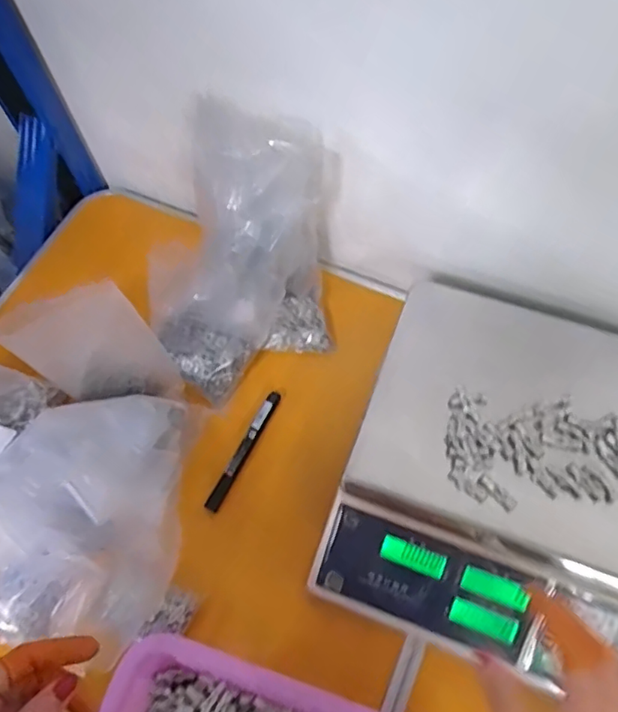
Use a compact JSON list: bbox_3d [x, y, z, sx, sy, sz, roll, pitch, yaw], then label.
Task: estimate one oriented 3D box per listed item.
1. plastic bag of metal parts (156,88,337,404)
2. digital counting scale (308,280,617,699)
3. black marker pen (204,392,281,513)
[{"bbox_3d":[-0.067,-0.092,0.576,0.173,0.194,0.220,14,65,10],"label":"plastic bag of metal parts"},{"bbox_3d":[0.186,0.109,0.510,0.281,0.097,0.296,19,66,12],"label":"digital counting scale"},{"bbox_3d":[-0.068,0.098,0.597,0.013,0.014,0.139,24,67,14],"label":"black marker pen"}]

